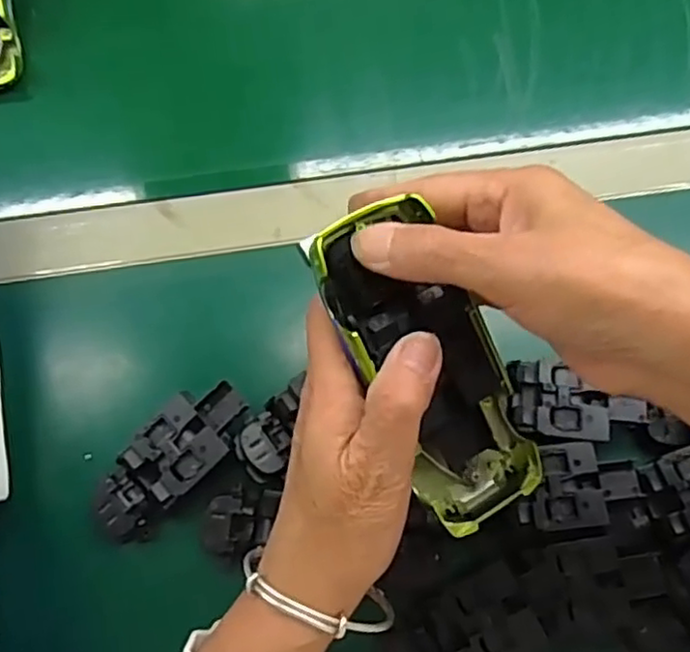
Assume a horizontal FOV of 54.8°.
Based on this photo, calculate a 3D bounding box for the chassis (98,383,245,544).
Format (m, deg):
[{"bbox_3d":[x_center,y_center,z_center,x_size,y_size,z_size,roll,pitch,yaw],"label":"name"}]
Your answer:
[{"bbox_3d":[-0.094,0.072,0.364,0.096,0.022,0.041,-41,79,-11],"label":"chassis"}]

